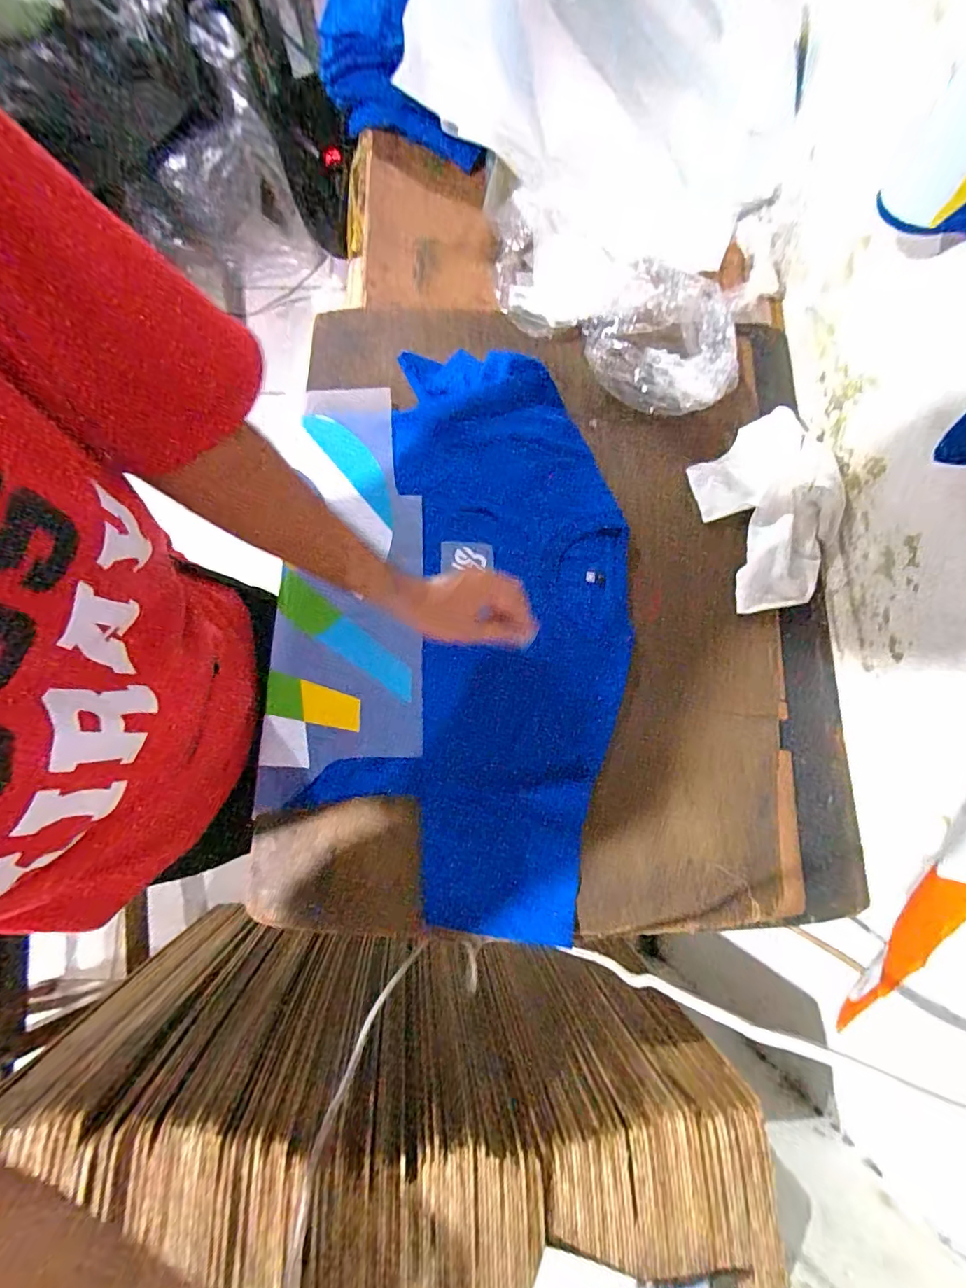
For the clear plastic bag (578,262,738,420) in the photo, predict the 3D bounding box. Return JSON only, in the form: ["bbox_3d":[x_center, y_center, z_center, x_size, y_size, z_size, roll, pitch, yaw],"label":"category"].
[{"bbox_3d":[0.229,-0.380,0.639,0.194,0.114,0.118,29,79,4],"label":"clear plastic bag"}]

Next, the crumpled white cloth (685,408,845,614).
[{"bbox_3d":[0.363,-0.174,0.640,0.162,0.038,0.253,-12,79,-4],"label":"crumpled white cloth"}]

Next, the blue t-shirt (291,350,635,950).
[{"bbox_3d":[0.002,-0.028,0.611,0.339,0.032,0.678,1,79,-1],"label":"blue t-shirt"}]

